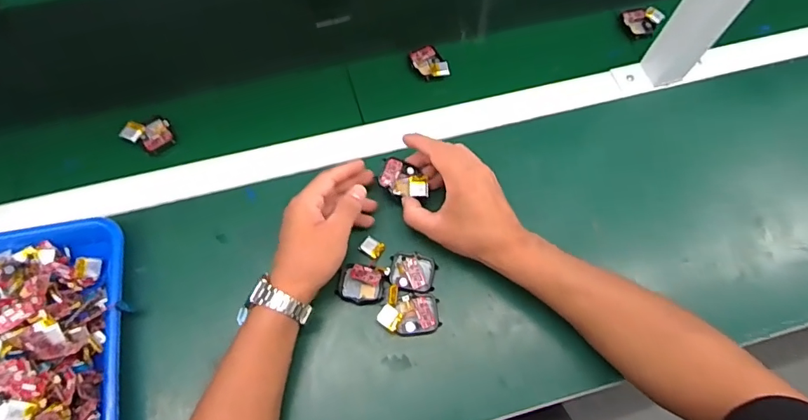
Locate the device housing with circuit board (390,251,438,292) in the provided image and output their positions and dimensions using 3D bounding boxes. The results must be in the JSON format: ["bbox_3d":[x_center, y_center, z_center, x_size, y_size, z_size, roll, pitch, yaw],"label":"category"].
[{"bbox_3d":[0.009,0.063,0.480,0.045,0.009,0.041,6,66,2],"label":"device housing with circuit board"}]

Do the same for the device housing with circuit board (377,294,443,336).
[{"bbox_3d":[0.006,0.105,0.467,0.059,0.013,0.036,-6,67,-4],"label":"device housing with circuit board"}]

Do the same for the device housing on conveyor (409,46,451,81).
[{"bbox_3d":[0.032,-0.183,0.588,0.038,0.008,0.053,-24,69,-11],"label":"device housing on conveyor"}]

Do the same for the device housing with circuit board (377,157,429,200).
[{"bbox_3d":[0.001,-0.030,0.484,0.053,0.010,0.037,28,69,11],"label":"device housing with circuit board"}]

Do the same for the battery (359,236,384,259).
[{"bbox_3d":[-0.033,0.039,0.494,0.024,0.004,0.018,30,69,12],"label":"battery"}]

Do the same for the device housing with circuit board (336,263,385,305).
[{"bbox_3d":[-0.043,0.075,0.472,0.046,0.011,0.037,4,66,1],"label":"device housing with circuit board"}]

